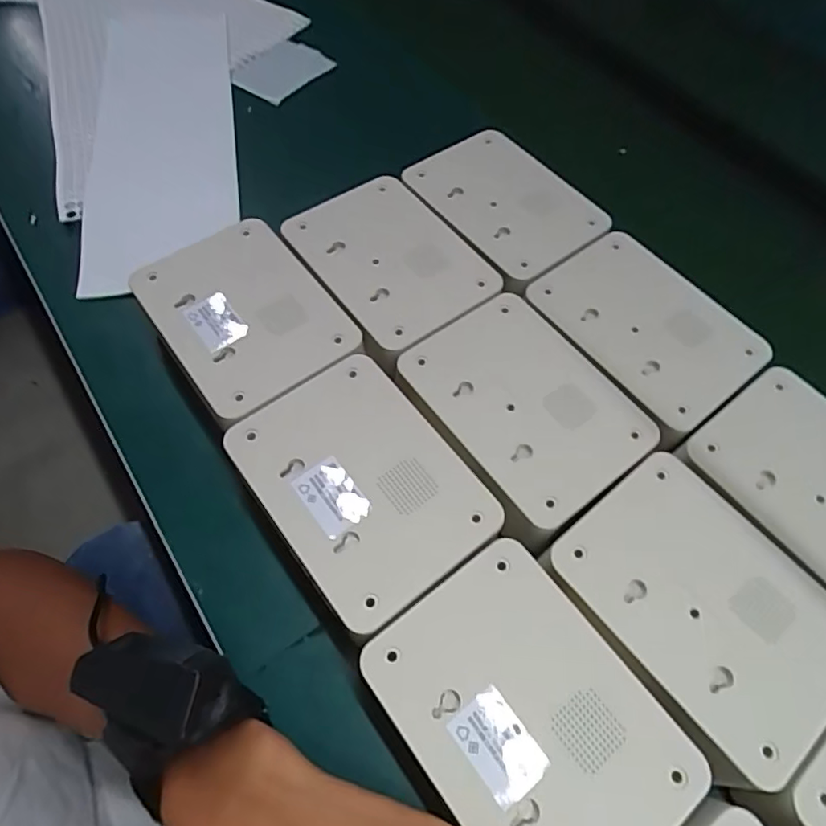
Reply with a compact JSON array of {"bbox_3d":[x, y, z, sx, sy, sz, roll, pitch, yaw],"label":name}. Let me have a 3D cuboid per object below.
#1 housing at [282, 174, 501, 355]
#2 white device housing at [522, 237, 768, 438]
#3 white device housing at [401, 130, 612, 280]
[{"bbox_3d":[-0.016,-0.109,0.375,0.095,0.010,0.133,-33,67,-19],"label":"housing"},{"bbox_3d":[0.152,-0.060,0.354,0.093,0.013,0.138,-36,68,-20],"label":"white device housing"},{"bbox_3d":[0.067,-0.158,0.402,0.089,0.013,0.134,-35,68,-20],"label":"white device housing"}]

